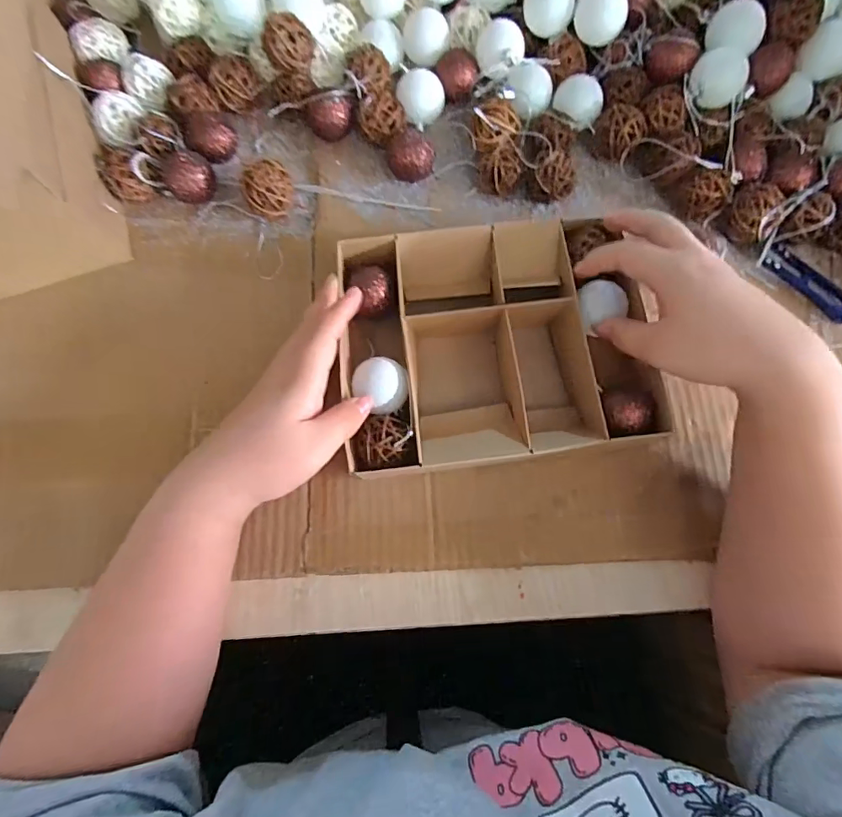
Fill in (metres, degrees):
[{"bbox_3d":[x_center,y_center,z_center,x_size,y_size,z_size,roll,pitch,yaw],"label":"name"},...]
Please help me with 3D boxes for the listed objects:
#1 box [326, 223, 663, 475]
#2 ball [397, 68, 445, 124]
[{"bbox_3d":[0.047,-0.046,0.340,0.200,0.043,0.165,-8,74,-2],"label":"box"},{"bbox_3d":[0.000,-0.252,0.401,0.037,0.034,0.034,0,74,1],"label":"ball"}]

